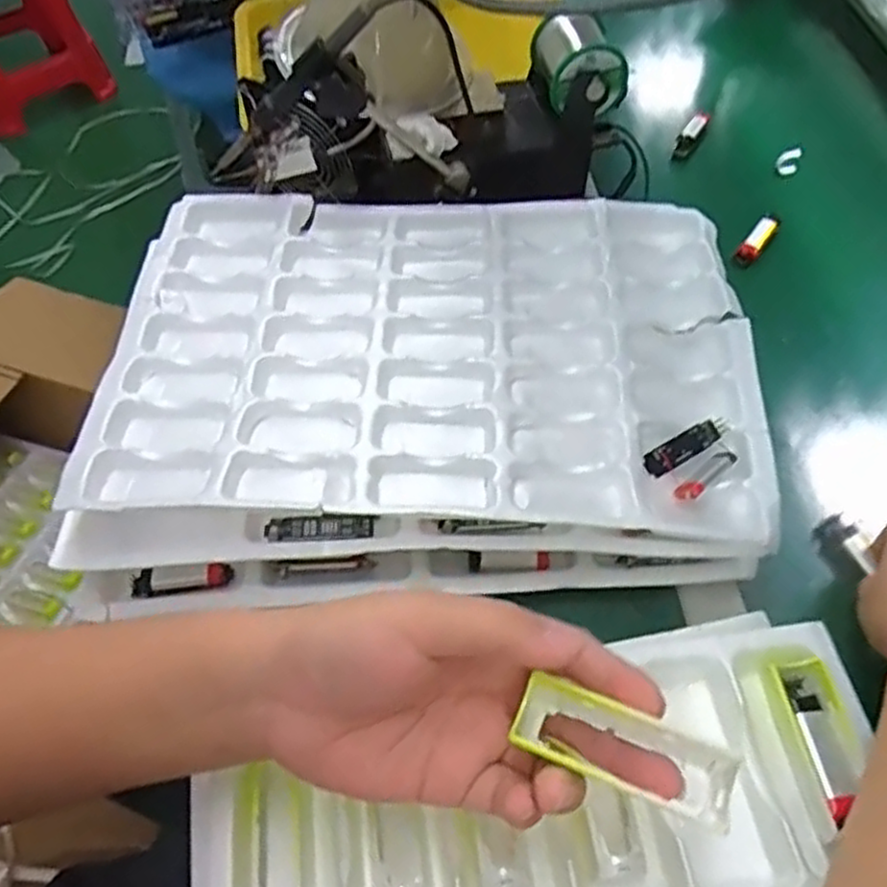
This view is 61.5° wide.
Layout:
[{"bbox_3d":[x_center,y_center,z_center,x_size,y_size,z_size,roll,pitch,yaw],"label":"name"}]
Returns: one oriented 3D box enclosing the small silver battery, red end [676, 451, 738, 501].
[{"bbox_3d":[0.172,0.019,0.484,0.059,0.010,0.014,-37,63,-22],"label":"small silver battery, red end"}]

